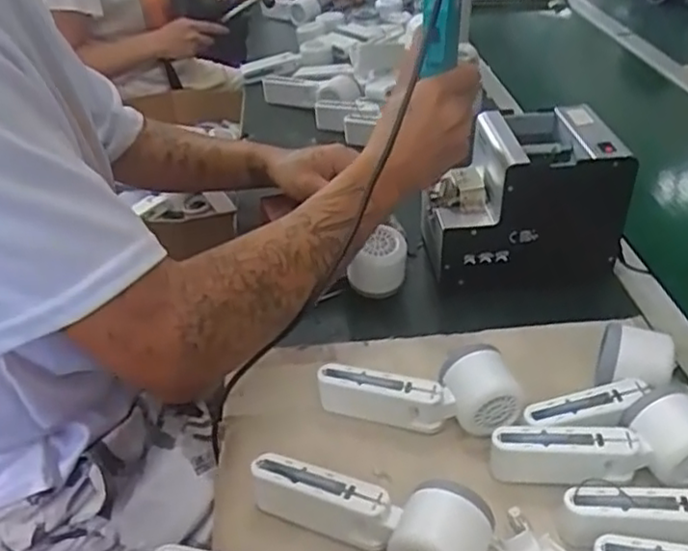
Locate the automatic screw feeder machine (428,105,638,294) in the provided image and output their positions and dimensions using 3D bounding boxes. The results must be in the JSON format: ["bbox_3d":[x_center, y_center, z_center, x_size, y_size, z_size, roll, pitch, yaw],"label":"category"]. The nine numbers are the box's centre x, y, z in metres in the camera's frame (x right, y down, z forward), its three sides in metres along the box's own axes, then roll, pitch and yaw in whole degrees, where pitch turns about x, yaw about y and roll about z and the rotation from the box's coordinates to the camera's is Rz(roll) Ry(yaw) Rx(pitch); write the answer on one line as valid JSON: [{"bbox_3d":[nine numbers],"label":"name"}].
[{"bbox_3d":[0.180,-0.083,0.717,0.178,0.147,0.128,-3,36,-3],"label":"automatic screw feeder machine"}]

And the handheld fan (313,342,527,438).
[{"bbox_3d":[0.061,0.091,0.556,0.157,0.058,0.051,6,36,9],"label":"handheld fan"}]

